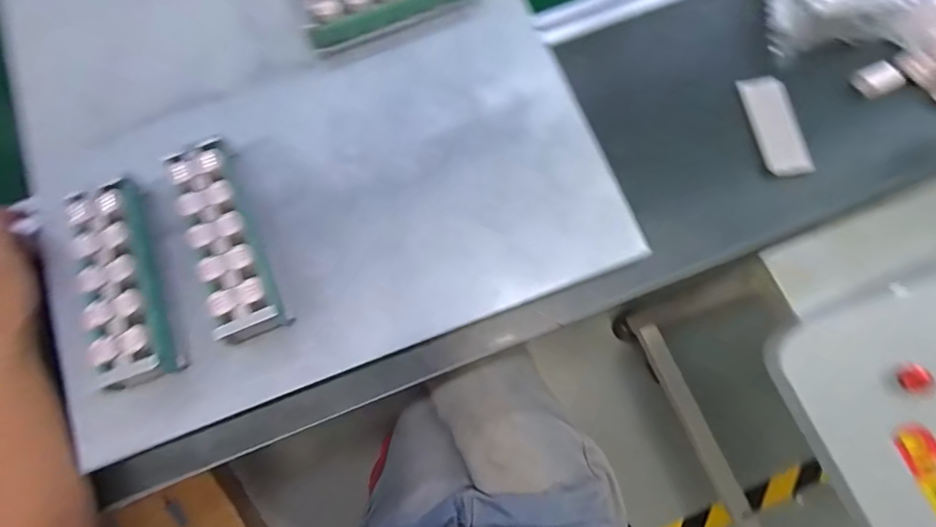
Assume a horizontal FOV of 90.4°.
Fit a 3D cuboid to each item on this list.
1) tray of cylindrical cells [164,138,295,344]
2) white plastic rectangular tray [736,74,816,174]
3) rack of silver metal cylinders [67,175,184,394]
[{"bbox_3d":[-0.224,-0.023,0.435,0.056,0.047,0.190,-23,77,-4],"label":"tray of cylindrical cells"},{"bbox_3d":[0.331,-0.150,0.498,0.047,0.005,0.116,-11,77,-1],"label":"white plastic rectangular tray"},{"bbox_3d":[-0.312,0.018,0.427,0.064,0.050,0.181,-20,77,-3],"label":"rack of silver metal cylinders"}]

